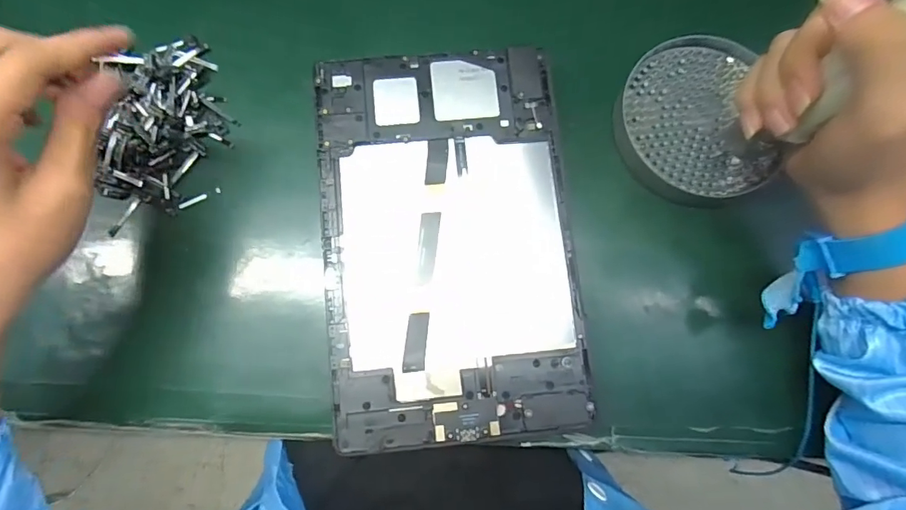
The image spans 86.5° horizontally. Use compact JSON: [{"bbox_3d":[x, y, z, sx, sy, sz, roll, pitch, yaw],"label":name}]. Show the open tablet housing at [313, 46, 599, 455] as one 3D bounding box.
[{"bbox_3d":[-0.002,-0.011,0.294,0.149,0.006,0.238,-6,80,-3],"label":"open tablet housing"}]

